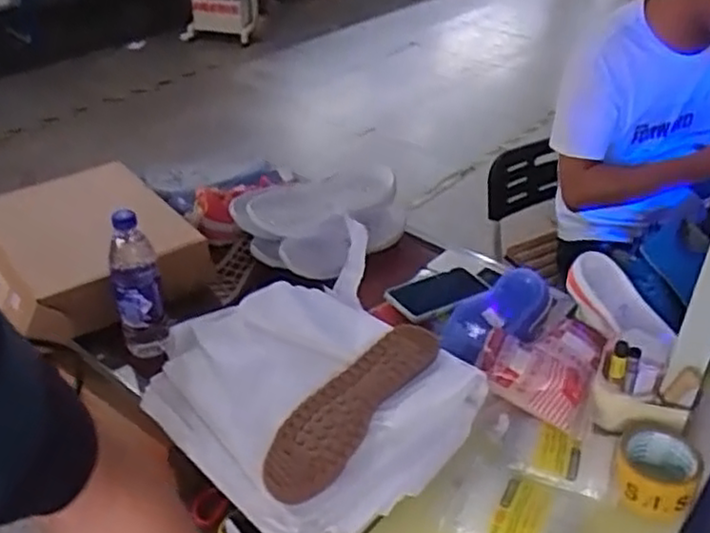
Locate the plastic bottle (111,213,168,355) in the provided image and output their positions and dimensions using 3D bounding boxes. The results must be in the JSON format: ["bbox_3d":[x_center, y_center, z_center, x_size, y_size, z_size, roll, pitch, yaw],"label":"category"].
[{"bbox_3d":[-0.300,0.026,0.967,0.060,0.215,0.068,-9,37,-14],"label":"plastic bottle"}]

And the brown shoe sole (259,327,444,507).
[{"bbox_3d":[-0.006,0.168,0.867,0.099,0.054,0.276,25,41,29],"label":"brown shoe sole"}]

